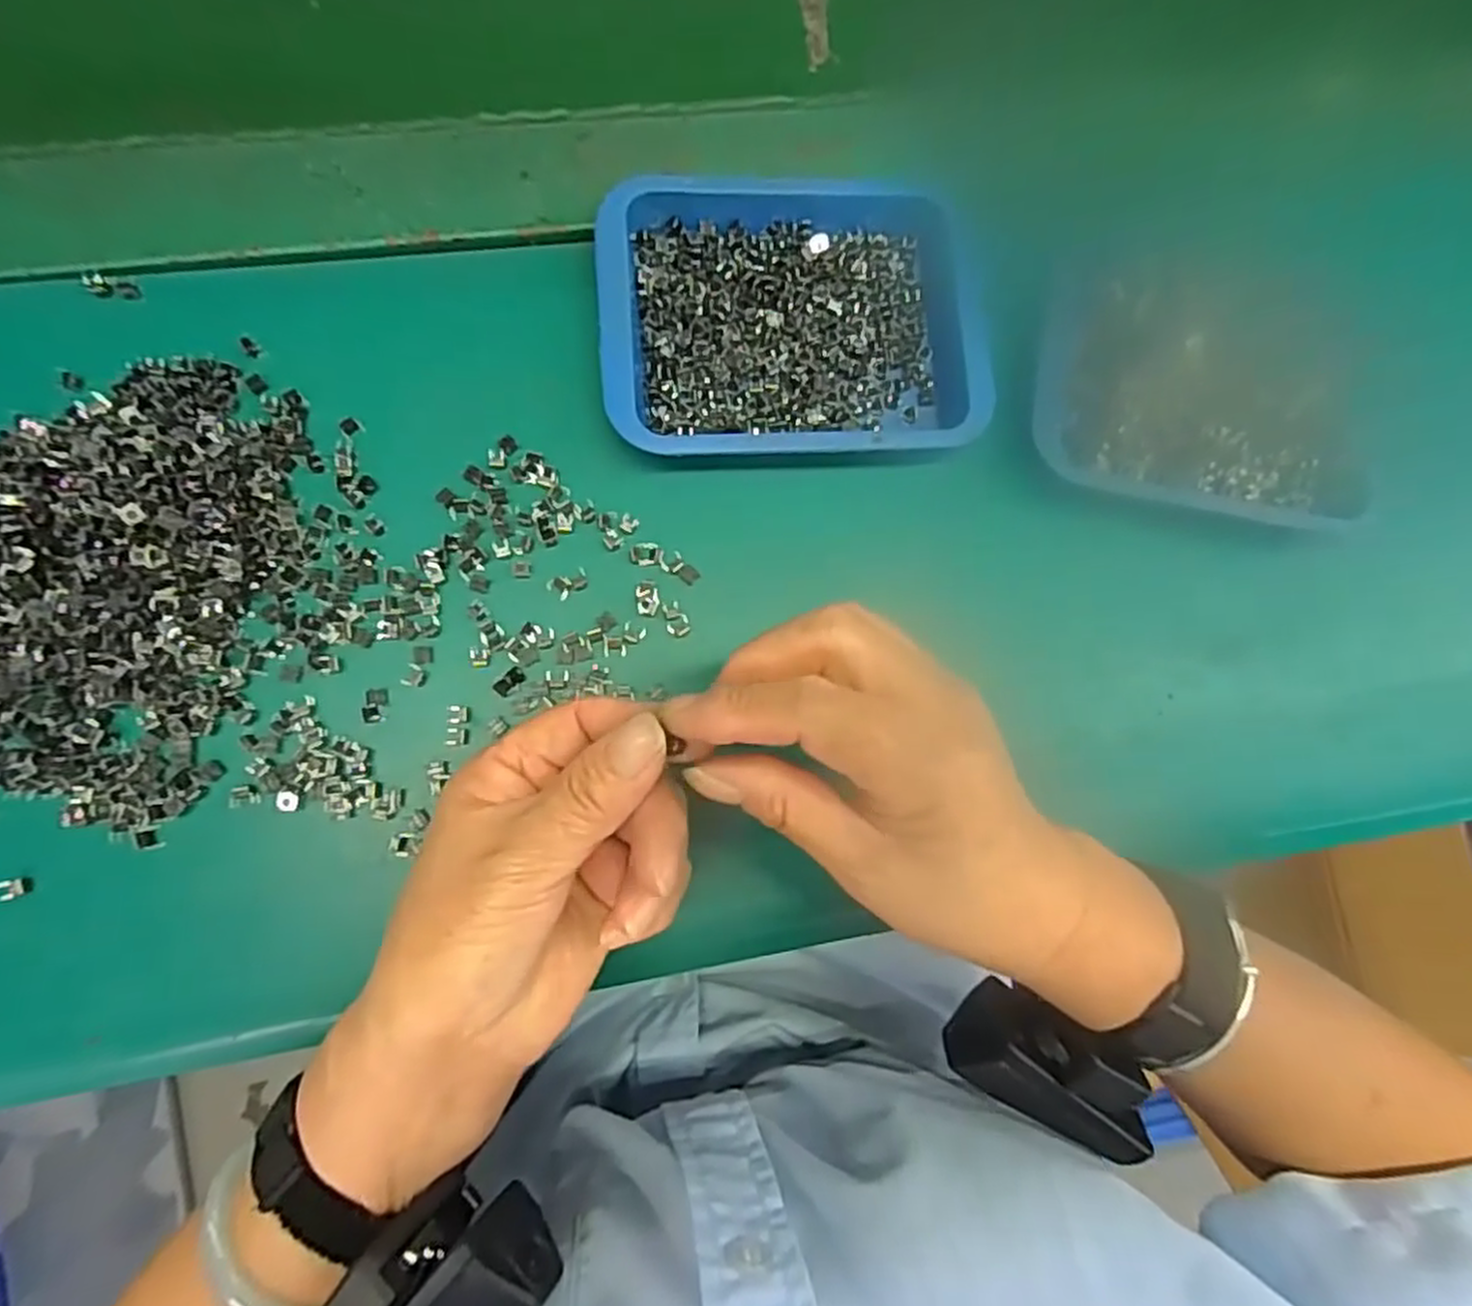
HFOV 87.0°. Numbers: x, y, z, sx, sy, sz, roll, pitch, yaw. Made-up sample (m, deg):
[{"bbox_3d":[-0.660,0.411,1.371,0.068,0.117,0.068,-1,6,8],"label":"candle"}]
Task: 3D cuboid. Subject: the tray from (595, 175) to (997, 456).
[{"bbox_3d":[0.025,-0.141,0.323,0.158,0.020,0.123,-3,83,-6],"label":"tray"}]

